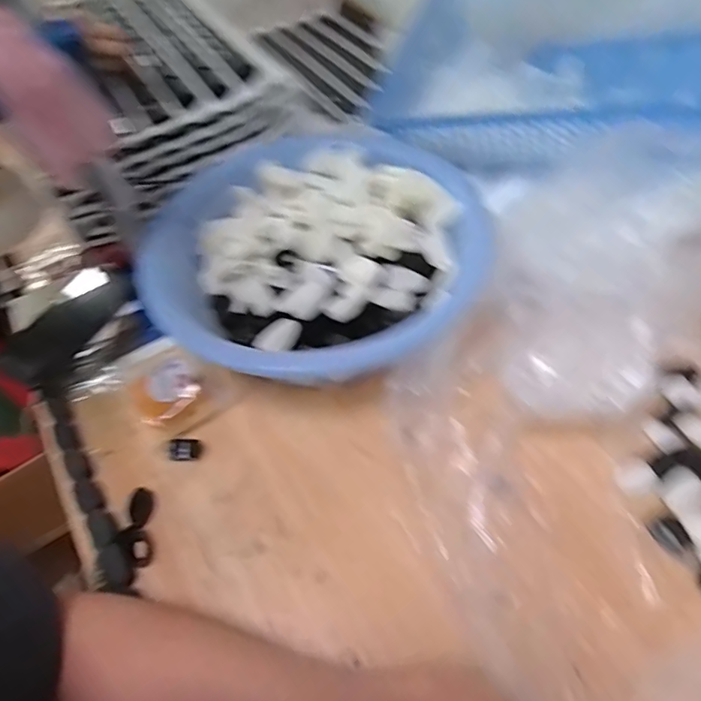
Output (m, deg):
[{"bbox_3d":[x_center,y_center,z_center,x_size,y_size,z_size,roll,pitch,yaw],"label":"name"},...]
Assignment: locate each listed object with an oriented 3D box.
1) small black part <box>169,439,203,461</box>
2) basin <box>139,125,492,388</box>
[{"bbox_3d":[-0.158,0.095,0.481,0.030,0.015,0.015,-7,54,1],"label":"small black part"},{"bbox_3d":[-0.031,-0.106,0.550,0.356,0.104,0.357,32,63,25],"label":"basin"}]

